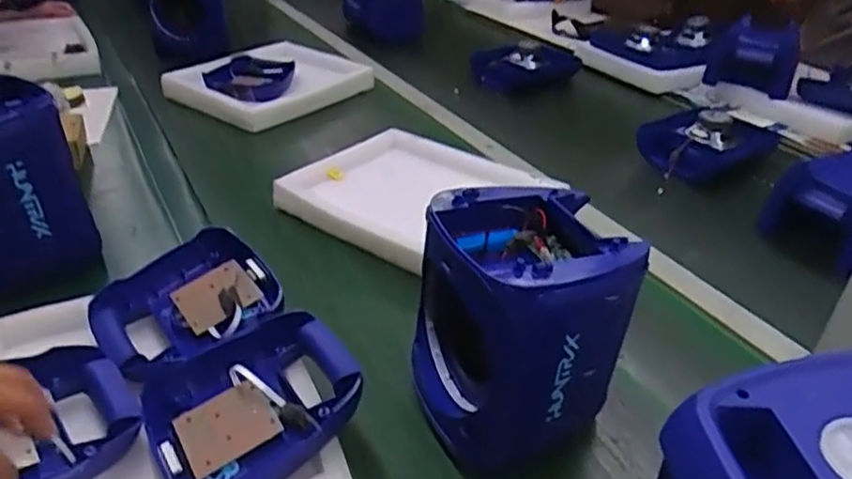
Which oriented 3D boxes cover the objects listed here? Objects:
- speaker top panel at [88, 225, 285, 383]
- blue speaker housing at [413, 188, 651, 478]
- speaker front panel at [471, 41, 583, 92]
[{"bbox_3d":[-0.254,0.072,0.701,0.187,0.050,0.167,-26,46,-17],"label":"speaker top panel"},{"bbox_3d":[0.083,0.079,0.619,0.162,0.210,0.169,-7,34,-24],"label":"blue speaker housing"},{"bbox_3d":[0.248,-0.419,1.582,0.264,0.084,0.084,-3,32,-19],"label":"speaker front panel"}]

